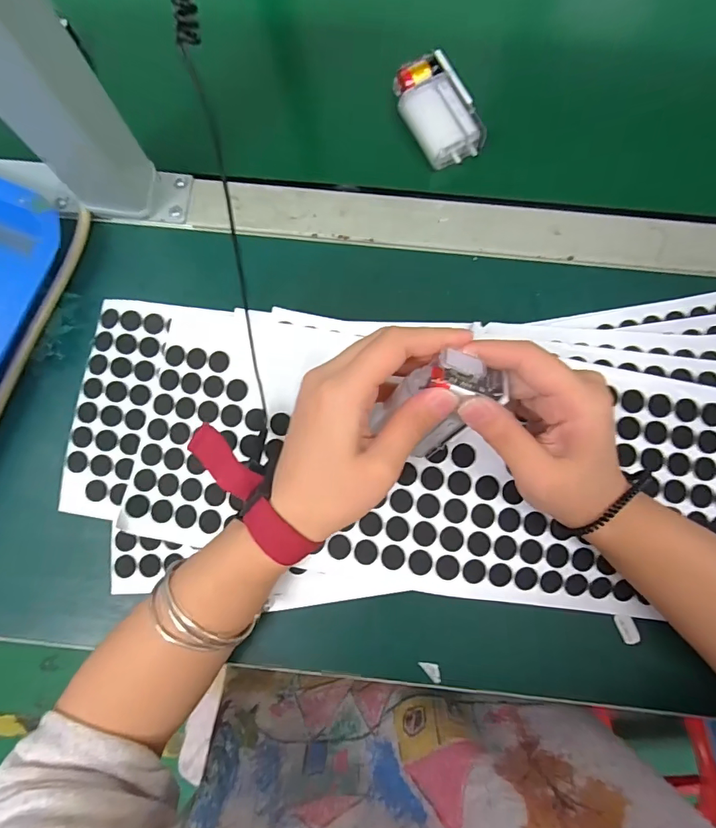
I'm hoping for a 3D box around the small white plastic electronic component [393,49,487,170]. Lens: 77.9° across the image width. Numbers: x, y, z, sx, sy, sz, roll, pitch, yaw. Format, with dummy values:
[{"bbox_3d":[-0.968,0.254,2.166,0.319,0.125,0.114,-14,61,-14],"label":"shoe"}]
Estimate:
[{"bbox_3d":[0.058,-0.223,0.325,0.047,0.014,0.077,-24,82,-3],"label":"small white plastic electronic component"}]

